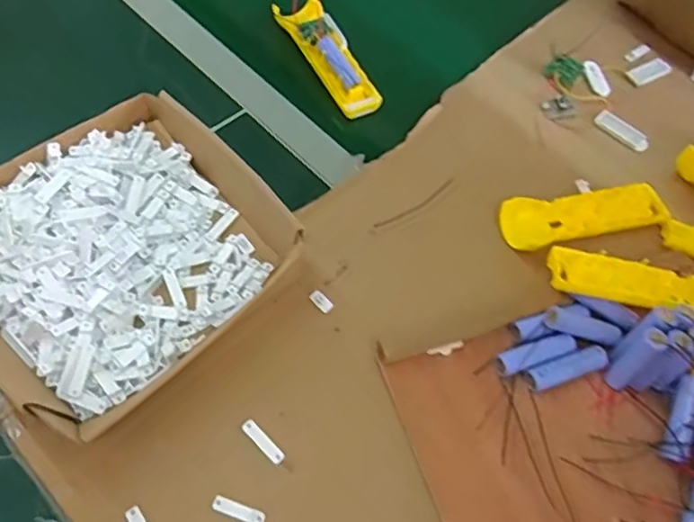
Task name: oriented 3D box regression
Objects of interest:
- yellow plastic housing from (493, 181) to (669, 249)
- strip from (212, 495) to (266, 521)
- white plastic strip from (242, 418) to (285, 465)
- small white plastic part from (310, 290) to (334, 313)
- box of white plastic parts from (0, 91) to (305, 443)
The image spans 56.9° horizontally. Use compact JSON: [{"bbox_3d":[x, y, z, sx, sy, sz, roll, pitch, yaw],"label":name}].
[{"bbox_3d":[0.217,-0.040,0.599,0.159,0.024,0.052,-12,62,-11],"label":"yellow plastic housing"},{"bbox_3d":[-0.076,0.175,0.447,0.038,0.004,0.010,19,61,6],"label":"strip"},{"bbox_3d":[-0.062,0.132,0.470,0.038,0.005,0.011,42,66,18],"label":"white plastic strip"},{"bbox_3d":[-0.022,0.034,0.536,0.021,0.006,0.010,42,66,18],"label":"small white plastic part"},{"bbox_3d":[-0.181,-0.014,0.518,0.221,0.052,0.252,38,65,16],"label":"box of white plastic parts"}]

